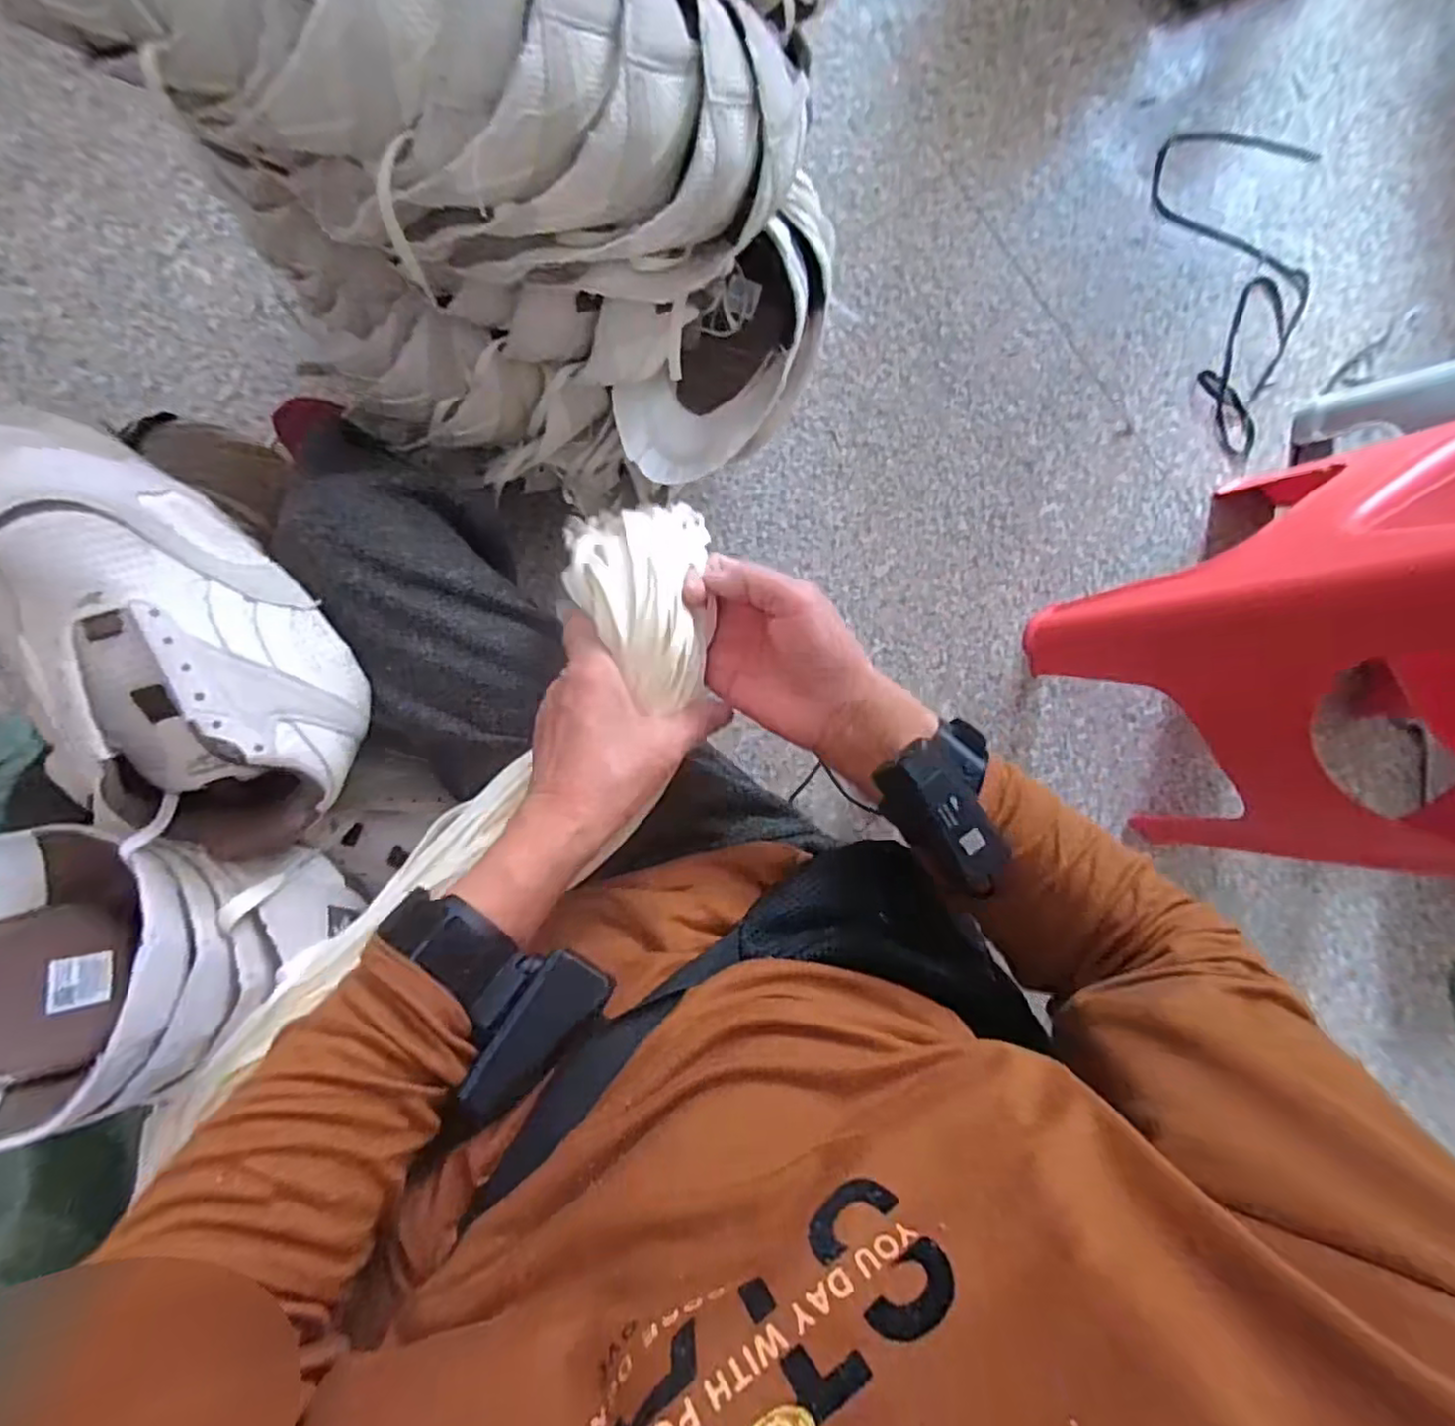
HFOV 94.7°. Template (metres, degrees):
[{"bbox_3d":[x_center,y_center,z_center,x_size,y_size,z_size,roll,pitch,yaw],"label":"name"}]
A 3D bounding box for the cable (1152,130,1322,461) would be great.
[{"bbox_3d":[0.755,-0.605,0.940,0.260,0.015,0.450,-16,93,-7],"label":"cable"}]

